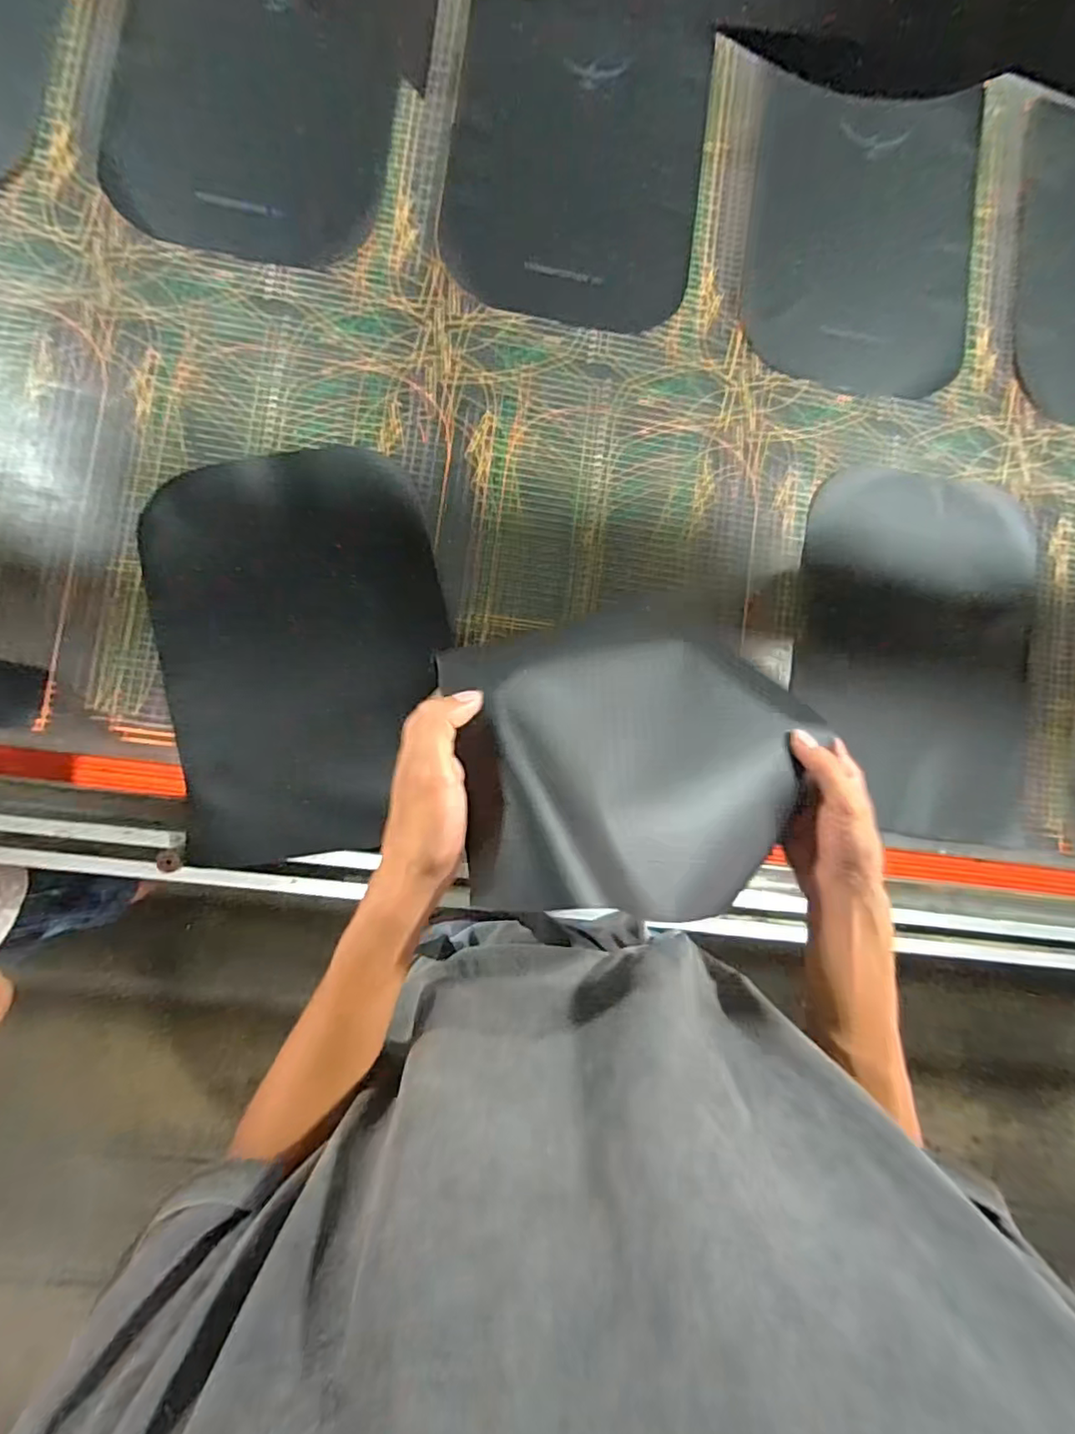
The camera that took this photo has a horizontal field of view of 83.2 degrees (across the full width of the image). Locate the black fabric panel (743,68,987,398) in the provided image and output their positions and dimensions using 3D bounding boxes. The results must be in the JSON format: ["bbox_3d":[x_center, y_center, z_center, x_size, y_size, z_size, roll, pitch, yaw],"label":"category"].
[{"bbox_3d":[0.440,-0.658,0.816,0.326,0.048,0.449,5,85,-5],"label":"black fabric panel"}]

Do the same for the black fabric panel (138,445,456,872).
[{"bbox_3d":[-0.261,-0.079,0.686,0.312,0.029,0.447,-12,87,-7],"label":"black fabric panel"}]

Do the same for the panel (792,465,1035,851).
[{"bbox_3d":[0.499,-0.080,0.811,0.317,0.055,0.479,1,86,-7],"label":"panel"}]

